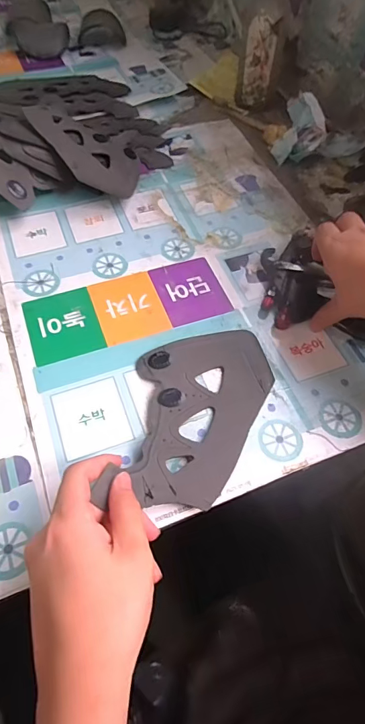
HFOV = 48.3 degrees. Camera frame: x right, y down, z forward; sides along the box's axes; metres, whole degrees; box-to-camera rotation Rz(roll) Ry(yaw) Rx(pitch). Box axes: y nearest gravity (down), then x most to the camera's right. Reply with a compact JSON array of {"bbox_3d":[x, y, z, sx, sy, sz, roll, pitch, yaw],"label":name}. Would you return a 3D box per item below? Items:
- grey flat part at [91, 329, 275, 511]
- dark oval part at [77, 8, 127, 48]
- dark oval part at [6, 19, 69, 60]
[{"bbox_3d":[0.012,0.037,0.365,0.119,0.038,0.197,17,59,7],"label":"grey flat part"},{"bbox_3d":[-0.150,-0.614,0.750,0.088,0.046,0.028,7,58,1],"label":"dark oval part"},{"bbox_3d":[-0.251,-0.569,0.719,0.098,0.048,0.032,-12,60,-10],"label":"dark oval part"}]

